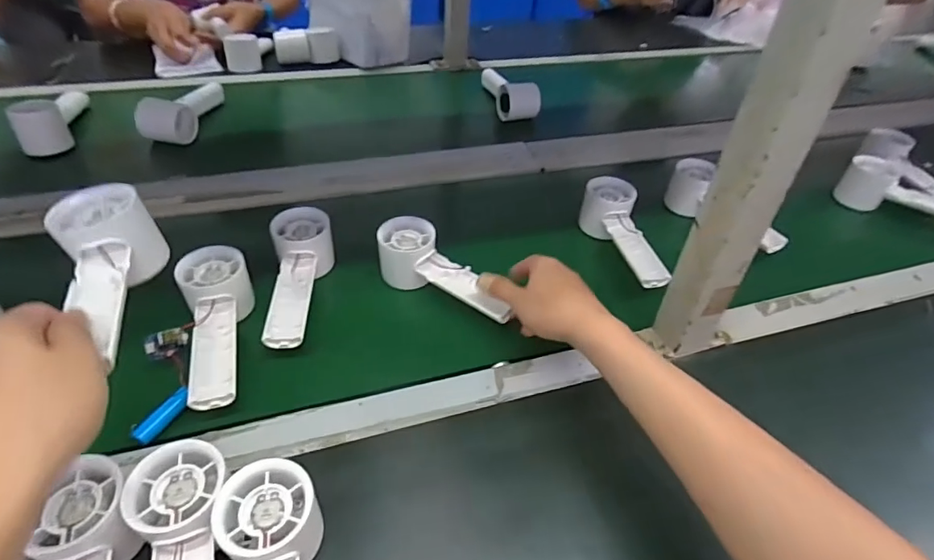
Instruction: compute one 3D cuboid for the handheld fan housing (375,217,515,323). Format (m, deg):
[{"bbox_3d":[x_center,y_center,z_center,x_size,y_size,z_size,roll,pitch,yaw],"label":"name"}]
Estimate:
[{"bbox_3d":[-0.029,-0.006,0.506,0.146,0.045,0.059,35,52,21],"label":"handheld fan housing"}]

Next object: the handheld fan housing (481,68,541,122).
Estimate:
[{"bbox_3d":[0.073,-0.329,0.858,0.061,0.052,0.162,-6,45,-10],"label":"handheld fan housing"}]

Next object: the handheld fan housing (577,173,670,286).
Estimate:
[{"bbox_3d":[0.176,-0.053,0.572,0.057,0.053,0.147,-4,44,-8],"label":"handheld fan housing"}]

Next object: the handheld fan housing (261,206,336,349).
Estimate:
[{"bbox_3d":[-0.161,-0.003,0.486,0.054,0.052,0.151,-4,44,-8],"label":"handheld fan housing"}]

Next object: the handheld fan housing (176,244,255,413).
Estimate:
[{"bbox_3d":[-0.216,0.037,0.440,0.054,0.045,0.159,-14,46,-17],"label":"handheld fan housing"}]

